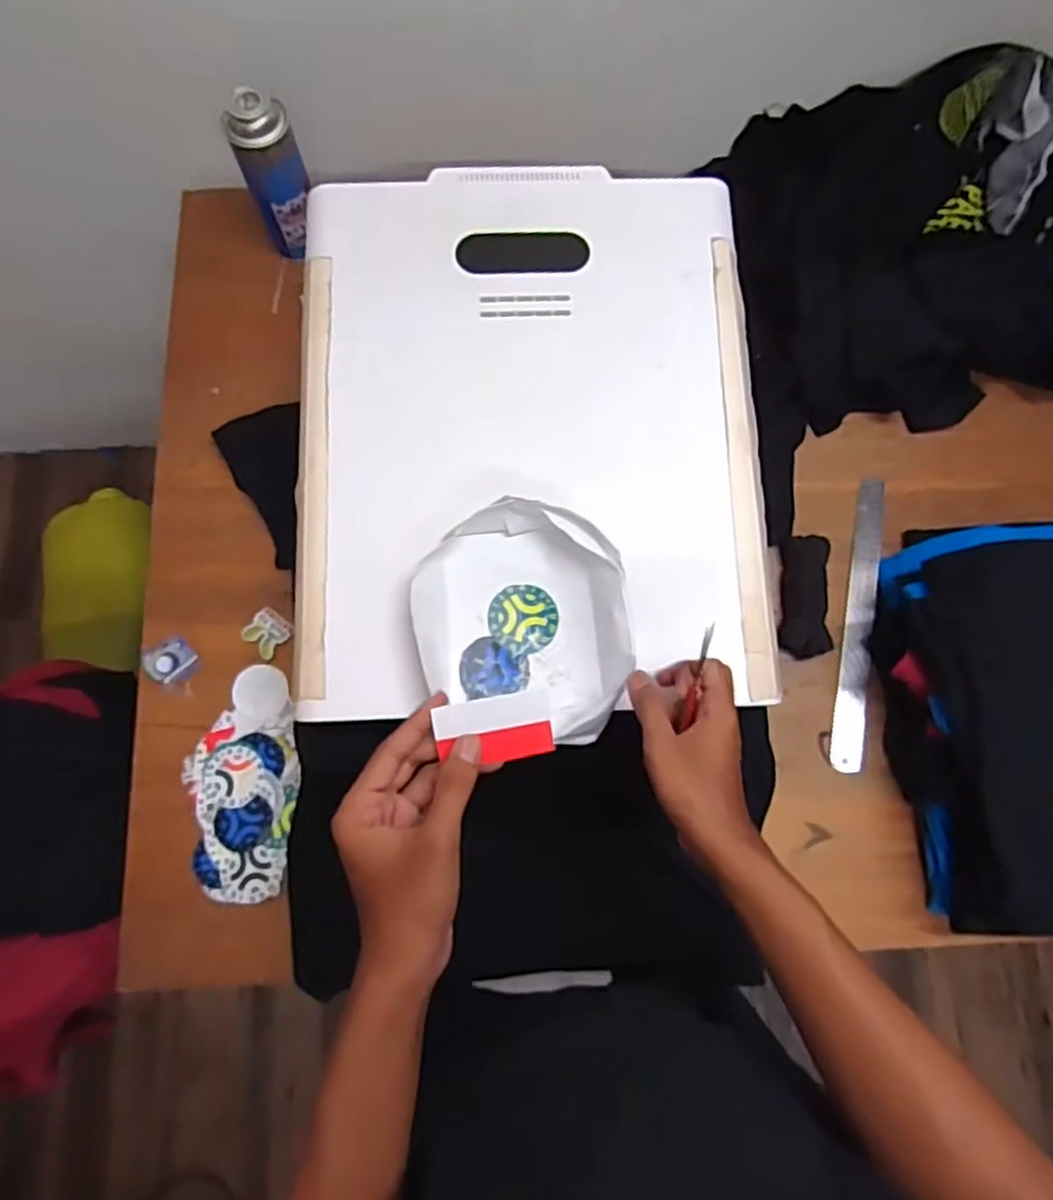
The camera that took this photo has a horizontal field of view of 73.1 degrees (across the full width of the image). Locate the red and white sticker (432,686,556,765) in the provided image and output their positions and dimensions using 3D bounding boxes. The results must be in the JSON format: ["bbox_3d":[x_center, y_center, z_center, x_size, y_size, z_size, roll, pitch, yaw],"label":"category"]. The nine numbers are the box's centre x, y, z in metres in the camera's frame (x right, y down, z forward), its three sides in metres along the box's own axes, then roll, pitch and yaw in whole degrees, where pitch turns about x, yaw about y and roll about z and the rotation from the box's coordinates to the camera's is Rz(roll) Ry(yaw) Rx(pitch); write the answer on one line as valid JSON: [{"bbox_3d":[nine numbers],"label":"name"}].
[{"bbox_3d":[-0.018,0.079,0.432,0.069,0.007,0.038,-9,86,-10],"label":"red and white sticker"}]

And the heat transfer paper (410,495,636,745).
[{"bbox_3d":[-0.004,0.020,0.559,0.162,0.051,0.182,-8,78,-3],"label":"heat transfer paper"}]

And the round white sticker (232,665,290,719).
[{"bbox_3d":[-0.269,0.093,0.719,0.055,0.004,0.052,0,77,-1],"label":"round white sticker"}]

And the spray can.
[{"bbox_3d":[-0.264,-0.442,0.759,0.063,0.172,0.057,-19,78,-5],"label":"spray can"}]

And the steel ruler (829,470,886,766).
[{"bbox_3d":[0.358,0.020,0.758,0.029,0.007,0.319,11,77,1],"label":"steel ruler"}]

